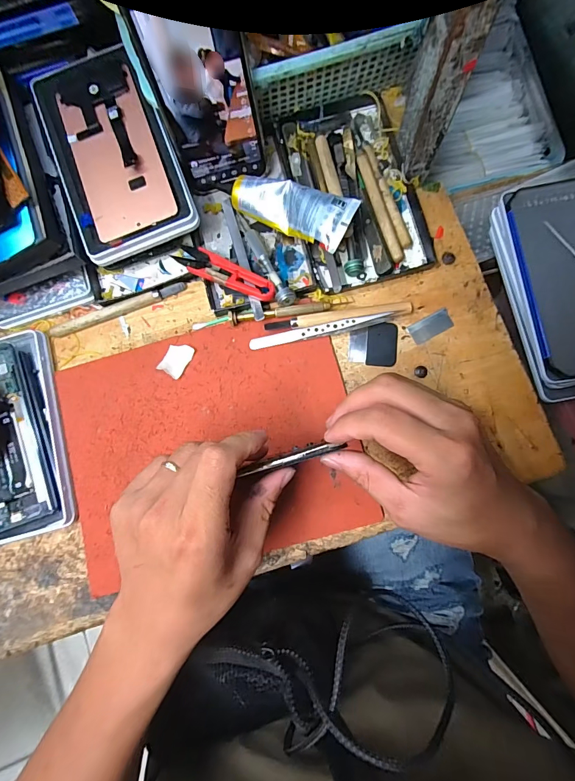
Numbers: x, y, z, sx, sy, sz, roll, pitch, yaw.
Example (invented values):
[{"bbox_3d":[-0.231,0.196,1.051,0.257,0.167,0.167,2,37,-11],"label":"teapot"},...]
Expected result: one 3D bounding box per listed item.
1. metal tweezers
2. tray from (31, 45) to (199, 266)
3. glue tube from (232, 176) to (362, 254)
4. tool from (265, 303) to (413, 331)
[{"bbox_3d":[0.028,-0.053,0.331,0.123,0.016,0.010,-11,82,3],"label":"metal tweezers"},{"bbox_3d":[-0.155,-0.215,0.340,0.104,0.024,0.189,-20,85,0],"label":"tray"},{"bbox_3d":[0.002,-0.156,0.323,0.111,0.022,0.040,27,111,23],"label":"glue tube"},{"bbox_3d":[0.045,-0.066,0.332,0.130,0.015,0.014,-8,82,3],"label":"tool"}]

